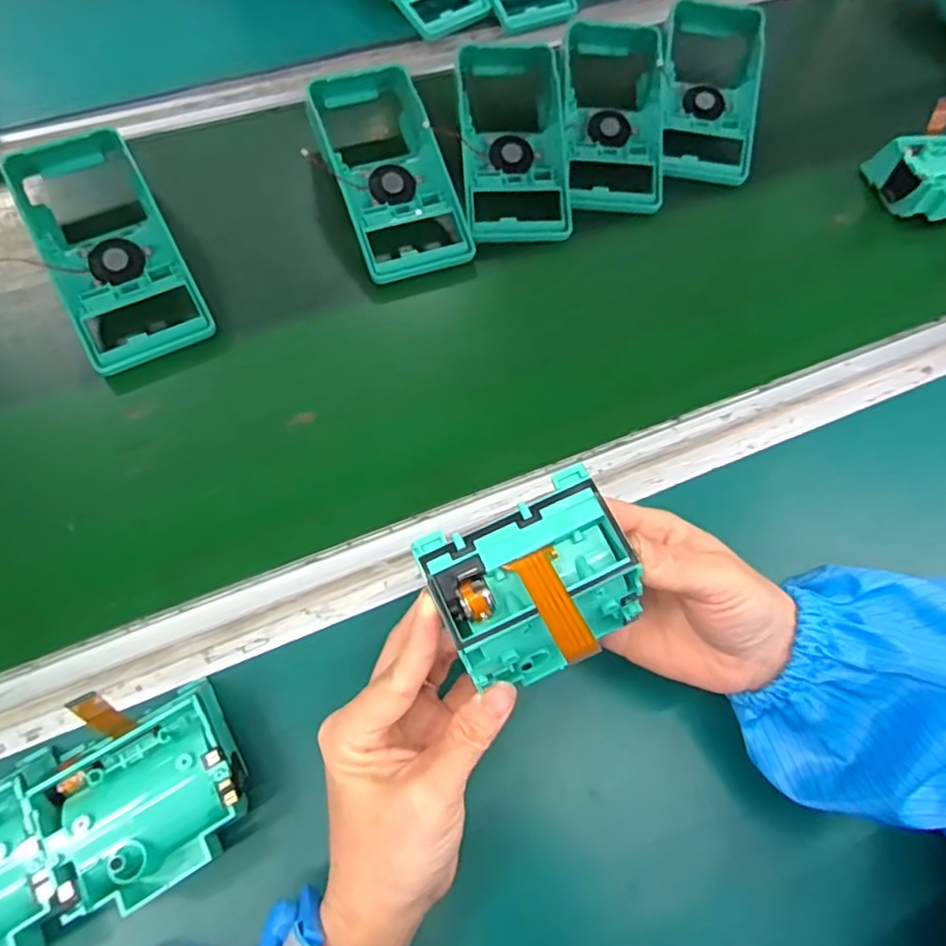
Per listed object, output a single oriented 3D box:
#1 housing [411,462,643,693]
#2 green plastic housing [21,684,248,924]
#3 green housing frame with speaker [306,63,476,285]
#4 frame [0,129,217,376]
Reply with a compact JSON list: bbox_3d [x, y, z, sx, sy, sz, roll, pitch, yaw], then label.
[{"bbox_3d":[0.024,0.048,0.249,0.072,0.062,0.059,-22,66,-13],"label":"housing"},{"bbox_3d":[-0.146,0.138,0.282,0.077,0.047,0.088,-27,67,-15],"label":"green plastic housing"},{"bbox_3d":[-0.069,-0.233,0.483,0.094,0.050,0.192,-17,65,-10],"label":"green housing frame with speaker"},{"bbox_3d":[-0.252,-0.160,0.434,0.080,0.030,0.193,-27,75,-15],"label":"frame"}]

